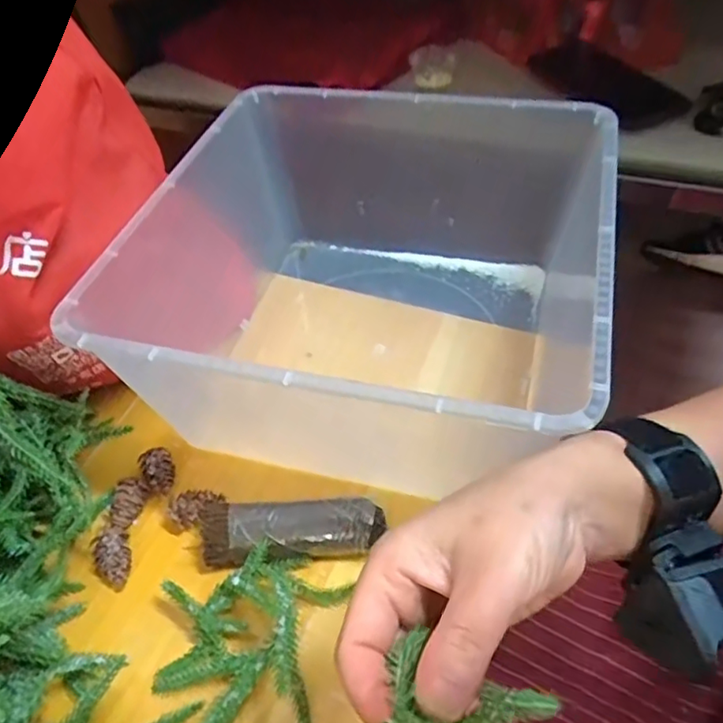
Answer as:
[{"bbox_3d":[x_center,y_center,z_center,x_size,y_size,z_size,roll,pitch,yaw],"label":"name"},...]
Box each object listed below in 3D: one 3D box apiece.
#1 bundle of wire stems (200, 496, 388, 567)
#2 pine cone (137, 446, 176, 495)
[{"bbox_3d":[-0.043,0.106,0.370,0.111,0.025,0.035,-3,51,3],"label":"bundle of wire stems"},{"bbox_3d":[-0.139,0.076,0.408,0.021,0.015,0.030,-27,54,-16],"label":"pine cone"}]

